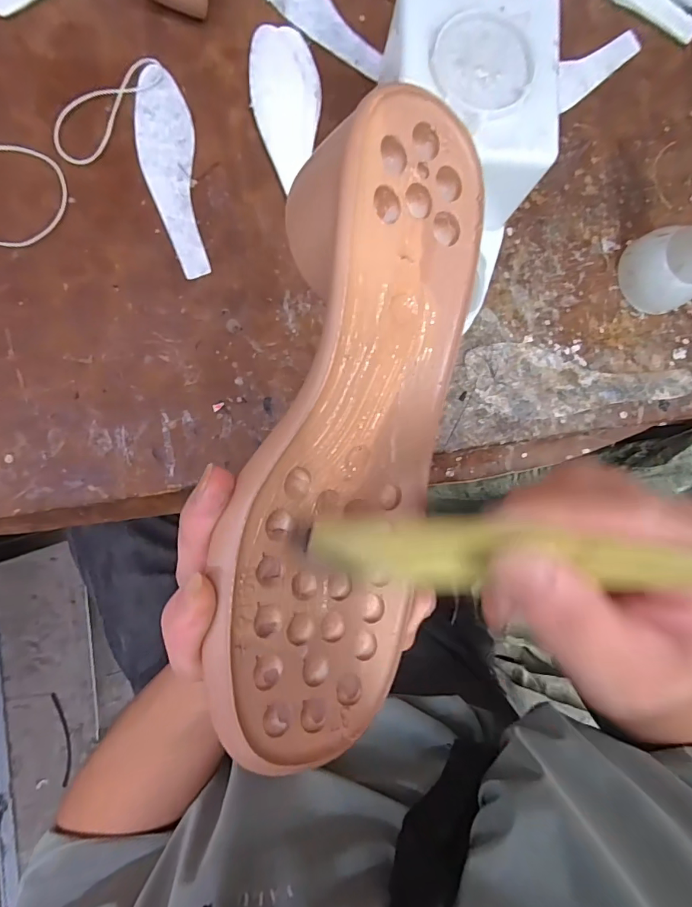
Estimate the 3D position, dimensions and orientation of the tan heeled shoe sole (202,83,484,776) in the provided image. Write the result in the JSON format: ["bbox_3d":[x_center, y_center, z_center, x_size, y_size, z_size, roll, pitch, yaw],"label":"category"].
[{"bbox_3d":[0.002,-0.010,0.171,0.084,0.045,0.233,11,95,-35],"label":"tan heeled shoe sole"}]

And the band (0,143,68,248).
[{"bbox_3d":[-0.258,-0.196,0.342,0.081,0.004,0.079,0,90,-7],"label":"band"}]

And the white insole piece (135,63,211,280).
[{"bbox_3d":[-0.140,-0.222,0.356,0.042,0.004,0.164,-8,91,-7],"label":"white insole piece"}]

